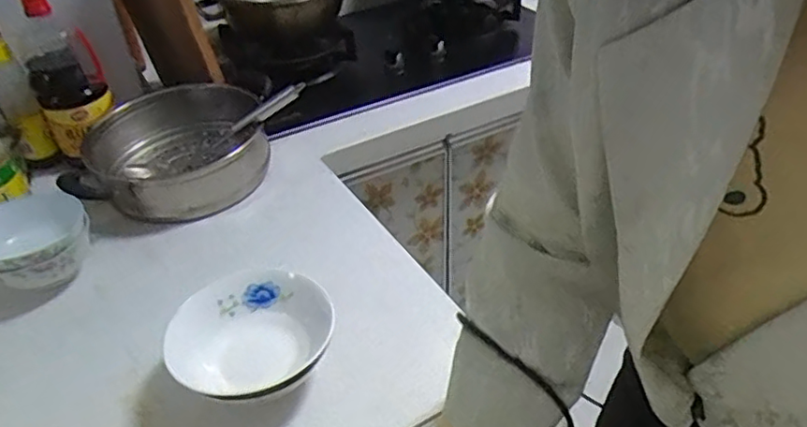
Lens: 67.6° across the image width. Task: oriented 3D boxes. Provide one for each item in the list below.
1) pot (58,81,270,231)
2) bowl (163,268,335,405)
[{"bbox_3d":[-0.340,-0.091,0.899,0.265,0.096,0.275,-14,39,-11],"label":"pot"},{"bbox_3d":[-0.143,0.128,0.607,0.148,0.072,0.140,-1,39,1],"label":"bowl"}]

